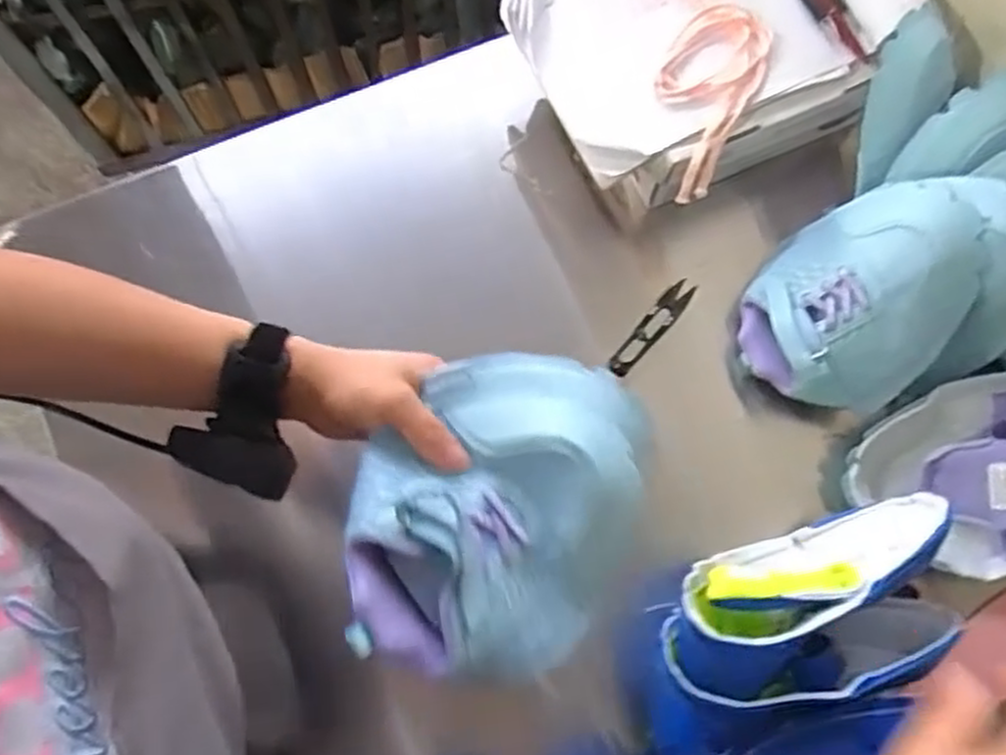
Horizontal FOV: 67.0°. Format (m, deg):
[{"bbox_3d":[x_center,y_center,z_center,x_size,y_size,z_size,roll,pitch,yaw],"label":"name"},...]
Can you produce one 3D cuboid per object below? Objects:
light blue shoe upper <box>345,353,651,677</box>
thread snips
[{"bbox_3d":[-0.005,0.078,0.438,0.160,0.057,0.187,10,75,2],"label":"light blue shoe upper"},{"bbox_3d":[0.124,-0.040,0.630,0.021,0.017,0.101,37,78,8],"label":"thread snips"}]

